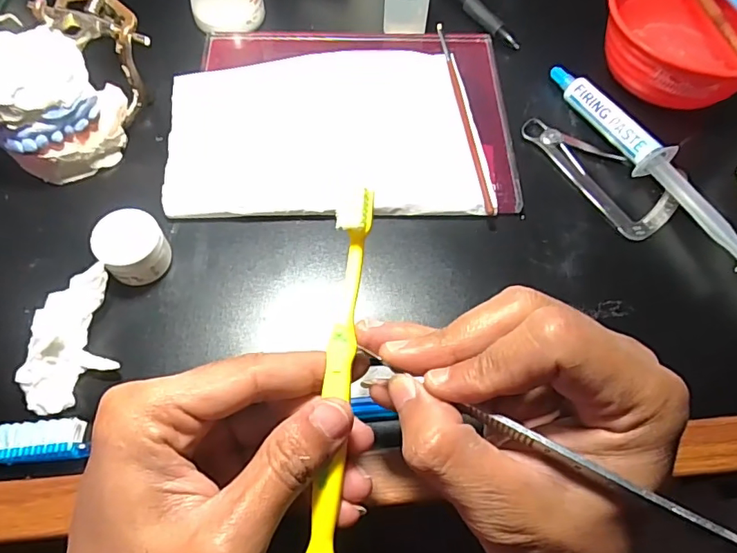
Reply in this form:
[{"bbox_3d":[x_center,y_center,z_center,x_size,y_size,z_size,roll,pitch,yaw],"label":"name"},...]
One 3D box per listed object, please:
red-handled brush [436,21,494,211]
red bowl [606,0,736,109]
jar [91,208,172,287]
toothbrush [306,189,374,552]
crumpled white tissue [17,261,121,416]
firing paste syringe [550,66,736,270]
[{"bbox_3d":[0.060,-0.105,0.326,0.005,0.009,0.156,-6,64,-5],"label":"red-handled brush"},{"bbox_3d":[0.200,-0.153,0.324,0.092,0.050,0.115,-29,68,-15],"label":"red bowl"},{"bbox_3d":[-0.123,-0.015,0.269,0.031,0.026,0.032,1,64,-2],"label":"jar"},{"bbox_3d":[-0.012,0.040,0.195,0.013,0.010,0.145,6,84,1],"label":"toothbrush"},{"bbox_3d":[-0.139,0.031,0.246,0.034,0.021,0.072,11,79,4],"label":"crumpled white tissue"},{"bbox_3d":[0.165,-0.073,0.308,0.021,0.023,0.168,-25,67,-13],"label":"firing paste syringe"}]

